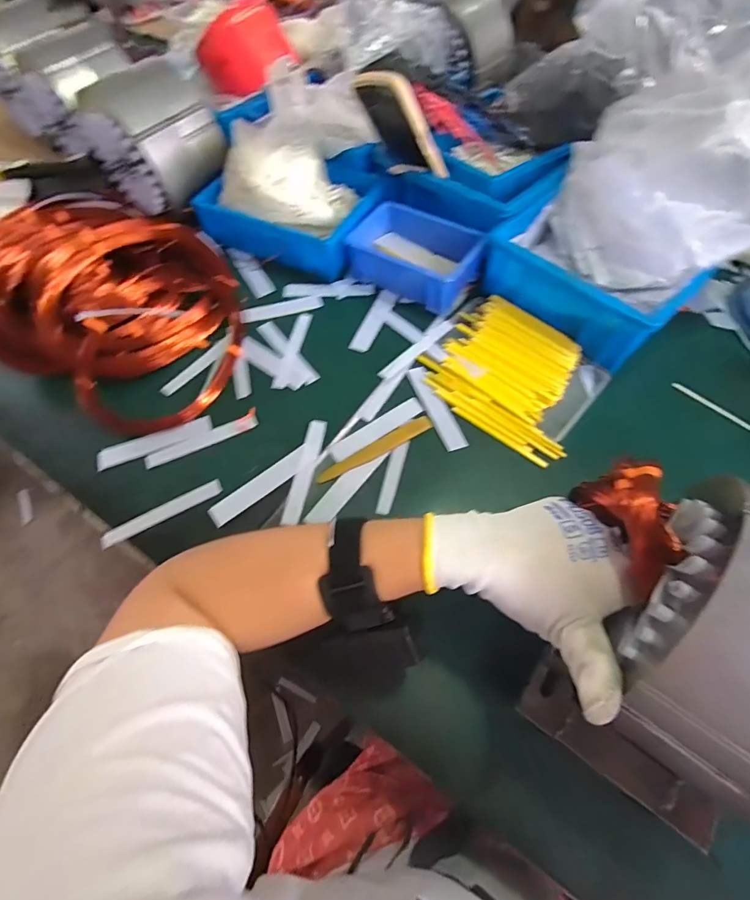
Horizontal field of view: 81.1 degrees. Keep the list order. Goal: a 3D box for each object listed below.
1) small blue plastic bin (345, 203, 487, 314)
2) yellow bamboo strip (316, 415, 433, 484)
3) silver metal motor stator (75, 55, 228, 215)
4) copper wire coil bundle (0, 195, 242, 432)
[{"bbox_3d":[0.053,-0.238,0.531,0.148,0.052,0.109,34,67,18],"label":"small blue plastic bin"},{"bbox_3d":[0.000,-0.002,0.442,0.130,0.011,0.019,-28,64,-14],"label":"yellow bamboo strip"},{"bbox_3d":[-0.279,-0.397,0.550,0.148,0.116,0.118,41,69,21],"label":"silver metal motor stator"},{"bbox_3d":[-0.297,-0.173,0.514,0.327,0.094,0.246,27,65,15],"label":"copper wire coil bundle"}]

